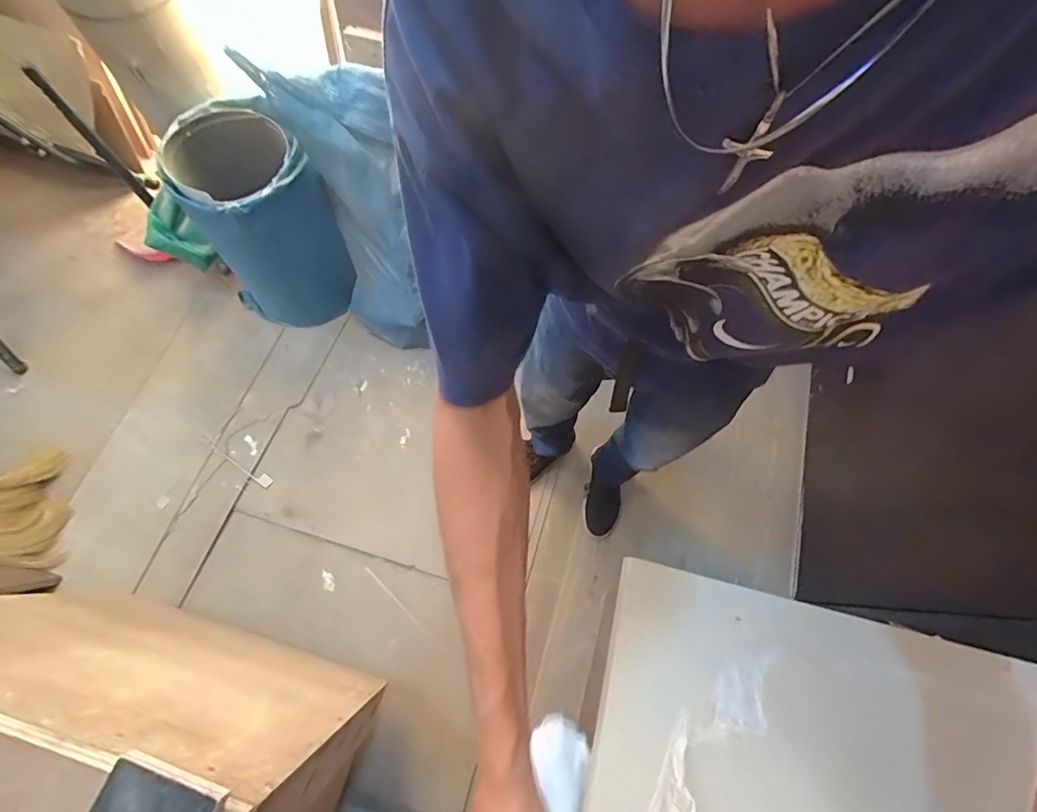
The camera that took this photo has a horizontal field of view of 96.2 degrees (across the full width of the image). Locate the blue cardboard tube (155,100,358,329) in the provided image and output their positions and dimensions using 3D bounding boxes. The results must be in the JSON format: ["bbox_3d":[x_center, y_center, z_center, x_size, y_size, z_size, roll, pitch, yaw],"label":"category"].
[{"bbox_3d":[-0.667,-0.466,1.253,0.306,0.525,0.289,1,68,-1],"label":"blue cardboard tube"}]

